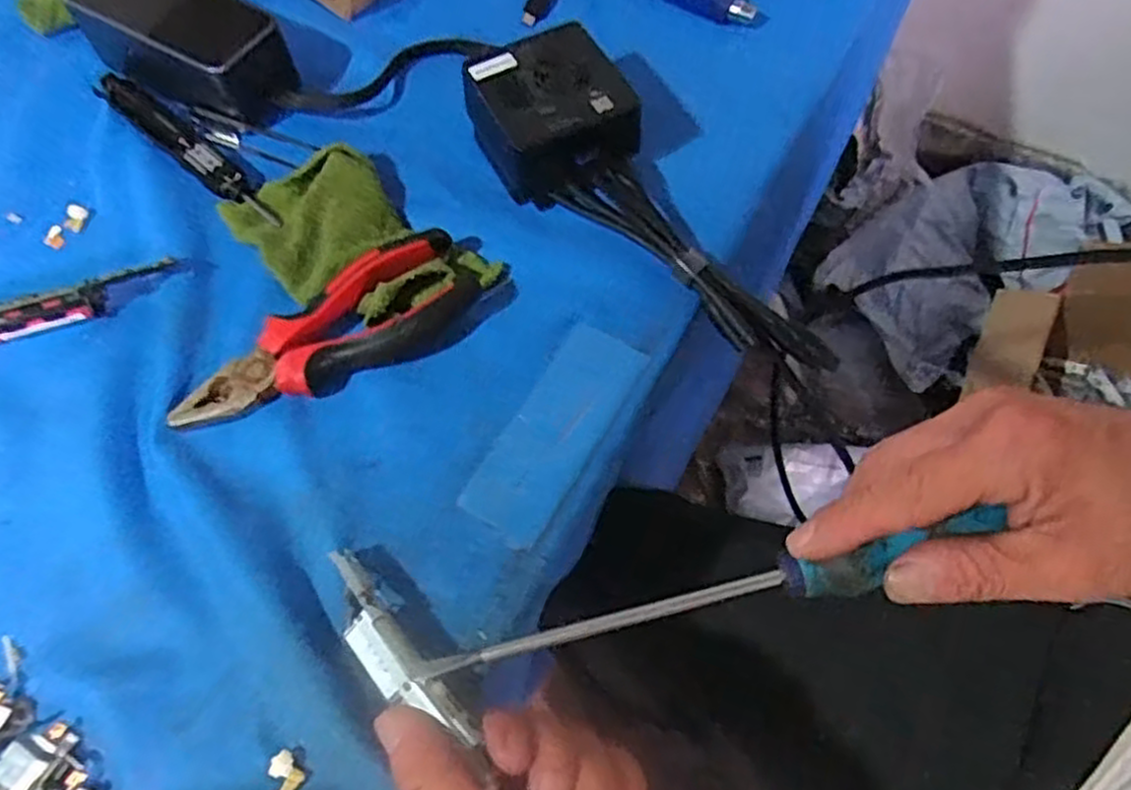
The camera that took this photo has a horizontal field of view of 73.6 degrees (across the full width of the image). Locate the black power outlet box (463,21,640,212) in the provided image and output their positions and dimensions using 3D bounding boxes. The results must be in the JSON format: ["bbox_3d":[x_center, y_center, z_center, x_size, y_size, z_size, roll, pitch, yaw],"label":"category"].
[{"bbox_3d":[-0.008,-0.153,0.420,0.082,0.048,0.085,-17,64,-9],"label":"black power outlet box"}]

